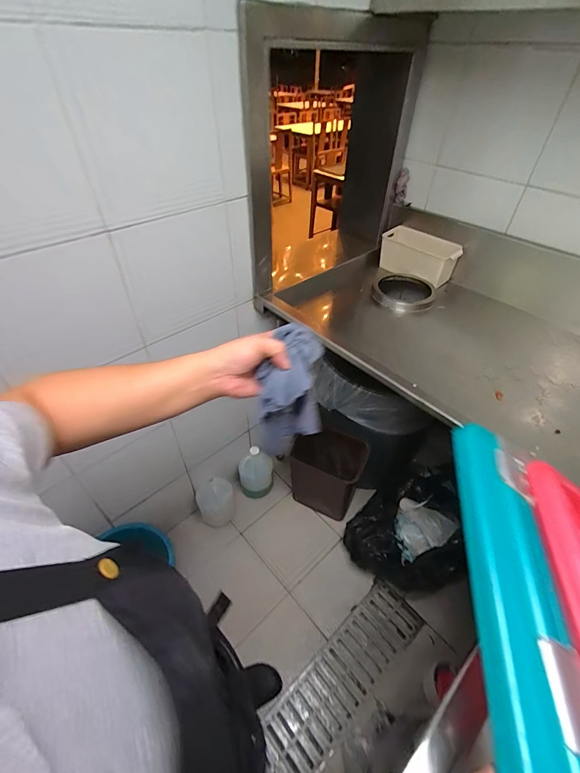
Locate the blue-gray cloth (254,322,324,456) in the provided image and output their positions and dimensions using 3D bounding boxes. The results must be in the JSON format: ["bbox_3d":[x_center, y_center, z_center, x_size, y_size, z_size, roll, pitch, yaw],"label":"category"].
[{"bbox_3d":[-0.007,0.008,0.517,0.110,0.164,0.088,-21,48,-21],"label":"blue-gray cloth"}]

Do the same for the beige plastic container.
[{"bbox_3d":[0.477,-0.487,1.324,0.294,0.123,0.133,35,53,30],"label":"beige plastic container"}]

